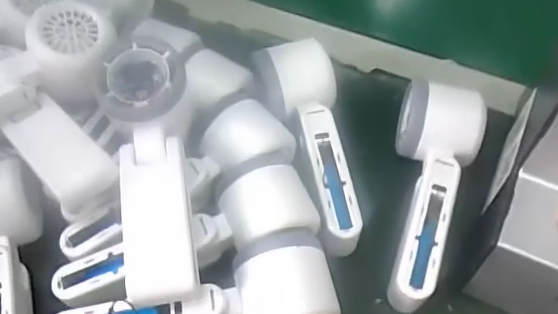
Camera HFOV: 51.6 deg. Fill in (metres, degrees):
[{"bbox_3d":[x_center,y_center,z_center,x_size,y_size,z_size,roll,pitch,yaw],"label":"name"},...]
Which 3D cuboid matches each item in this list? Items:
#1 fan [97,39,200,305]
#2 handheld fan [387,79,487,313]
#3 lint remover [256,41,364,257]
[{"bbox_3d":[-0.080,0.009,0.365,0.055,0.049,0.165,-6,75,-5],"label":"fan"},{"bbox_3d":[0.095,0.018,0.386,0.058,0.040,0.153,19,57,12],"label":"handheld fan"},{"bbox_3d":[0.020,-0.009,0.412,0.054,0.055,0.148,-6,56,-5],"label":"lint remover"}]

